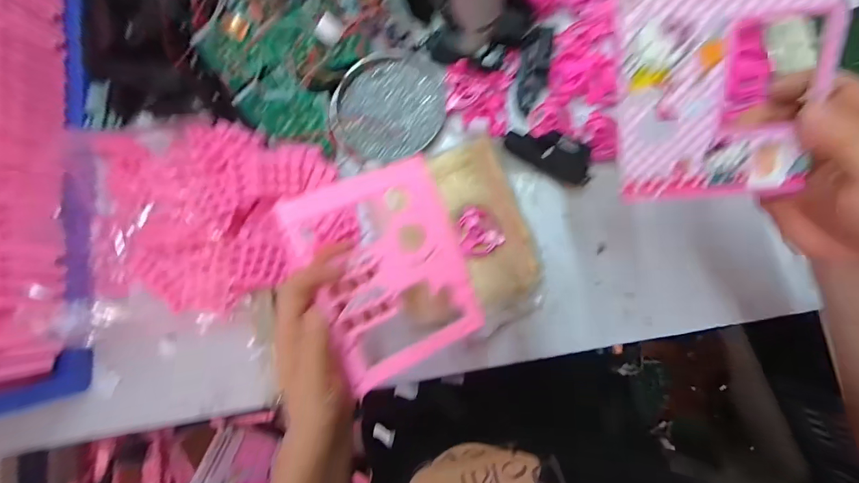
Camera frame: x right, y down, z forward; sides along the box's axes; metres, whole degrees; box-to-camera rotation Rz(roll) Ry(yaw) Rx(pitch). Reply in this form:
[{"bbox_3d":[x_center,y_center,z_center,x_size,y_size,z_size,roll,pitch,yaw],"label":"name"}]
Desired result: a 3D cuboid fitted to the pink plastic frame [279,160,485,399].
[{"bbox_3d":[-0.030,0.025,0.308,0.130,0.008,0.163,-25,97,-19],"label":"pink plastic frame"}]

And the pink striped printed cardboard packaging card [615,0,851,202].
[{"bbox_3d":[0.163,-0.095,0.207,0.114,0.006,0.141,-3,108,7],"label":"pink striped printed cardboard packaging card"}]

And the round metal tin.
[{"bbox_3d":[-0.047,-0.165,0.445,0.127,0.022,0.129,-1,84,8],"label":"round metal tin"}]

